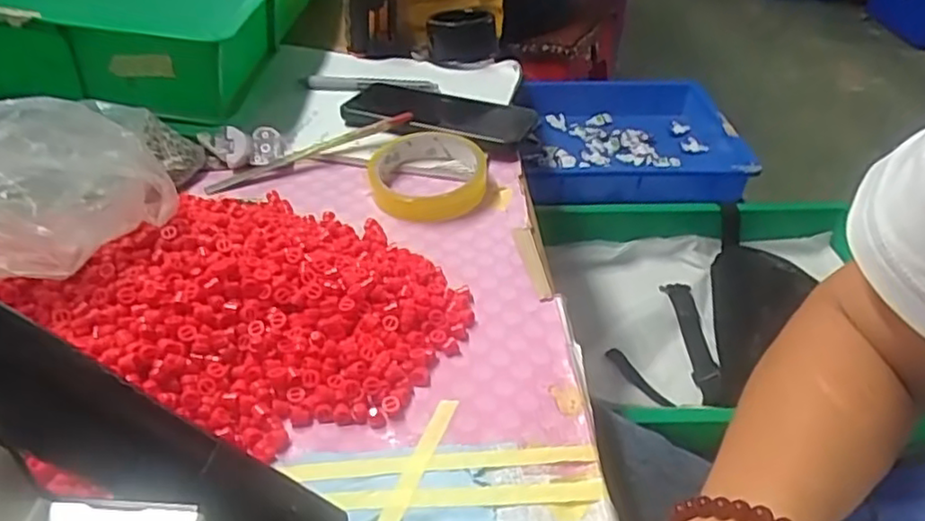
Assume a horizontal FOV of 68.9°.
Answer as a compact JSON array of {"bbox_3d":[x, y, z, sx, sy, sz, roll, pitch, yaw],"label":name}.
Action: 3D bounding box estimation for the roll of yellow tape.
[{"bbox_3d":[-0.027,-0.070,0.516,0.087,0.019,0.096,-1,40,-3],"label":"roll of yellow tape"}]

